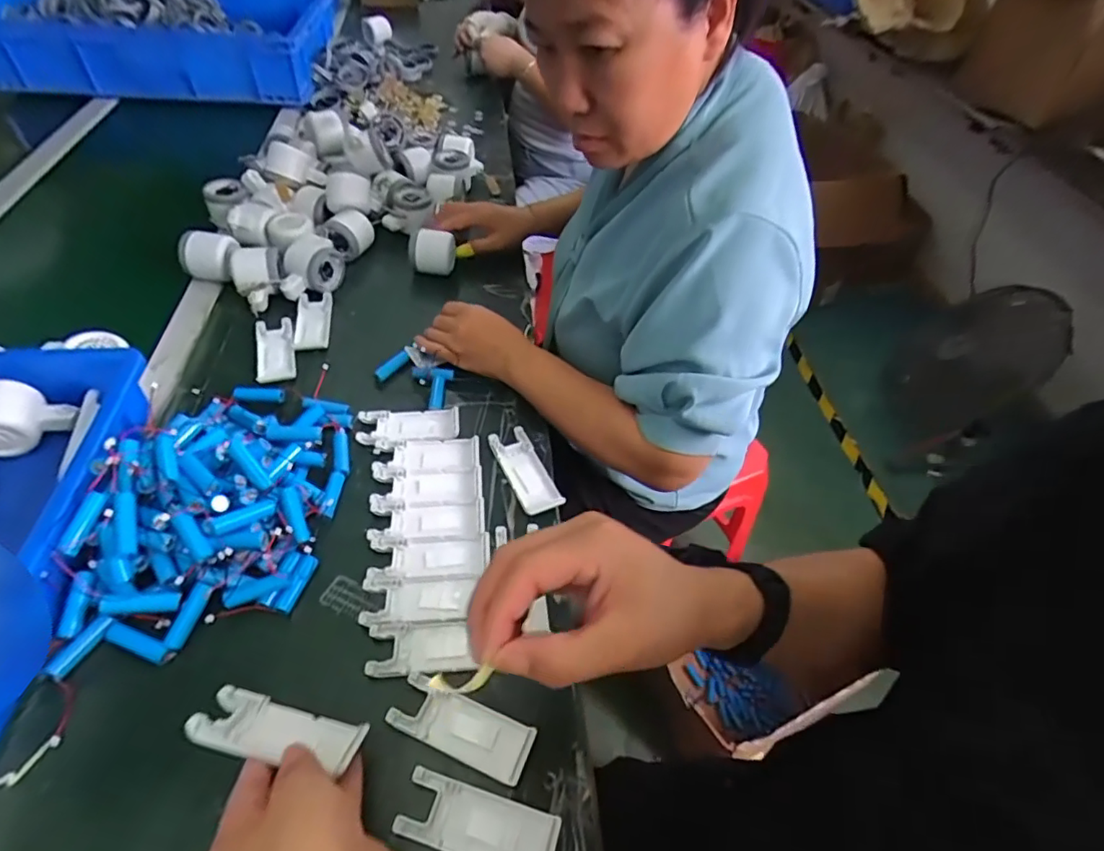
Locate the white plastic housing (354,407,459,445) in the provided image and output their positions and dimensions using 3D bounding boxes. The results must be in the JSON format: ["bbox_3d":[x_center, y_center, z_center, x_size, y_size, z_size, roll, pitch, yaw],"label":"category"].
[{"bbox_3d":[-0.153,-0.001,0.602,0.104,0.012,0.046,-4,48,-10],"label":"white plastic housing"}]

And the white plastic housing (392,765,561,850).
[{"bbox_3d":[-0.048,0.265,0.372,0.103,0.007,0.039,15,48,8],"label":"white plastic housing"}]

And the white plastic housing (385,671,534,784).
[{"bbox_3d":[-0.066,0.222,0.415,0.103,0.007,0.040,19,49,11],"label":"white plastic housing"}]

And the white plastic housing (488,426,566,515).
[{"bbox_3d":[-0.027,0.045,0.569,0.040,0.009,0.105,-17,52,-21],"label":"white plastic housing"}]

